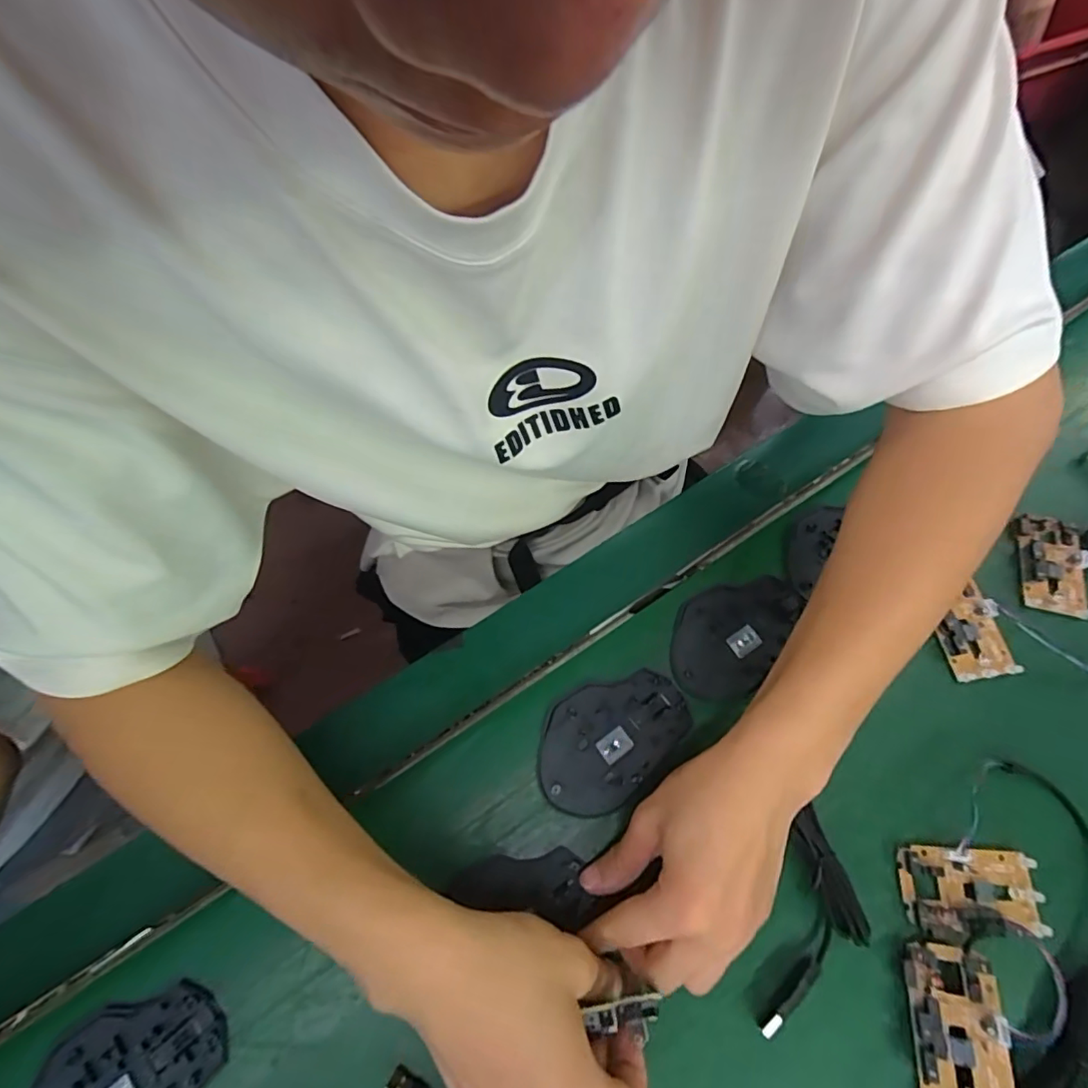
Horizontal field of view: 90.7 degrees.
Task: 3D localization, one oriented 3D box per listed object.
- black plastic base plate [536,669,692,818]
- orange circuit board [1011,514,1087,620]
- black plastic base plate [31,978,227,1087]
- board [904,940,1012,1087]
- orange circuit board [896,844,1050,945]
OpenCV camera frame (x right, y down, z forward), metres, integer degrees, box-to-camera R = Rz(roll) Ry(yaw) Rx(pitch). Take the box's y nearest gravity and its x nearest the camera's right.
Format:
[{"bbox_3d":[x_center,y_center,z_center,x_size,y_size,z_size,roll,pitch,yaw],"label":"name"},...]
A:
[{"bbox_3d":[0.045,0.130,0.364,0.109,0.005,0.073,-38,73,-14],"label":"black plastic base plate"},{"bbox_3d":[0.381,0.015,0.405,0.046,0.011,0.078,14,68,5],"label":"orange circuit board"},{"bbox_3d":[-0.234,0.294,0.292,0.070,0.006,0.114,41,73,15],"label":"black plastic base plate"},{"bbox_3d":[0.228,0.268,0.296,0.045,0.014,0.078,-1,68,16],"label":"board"},{"bbox_3d":[0.260,0.210,0.321,0.080,0.017,0.047,3,68,1],"label":"orange circuit board"}]

